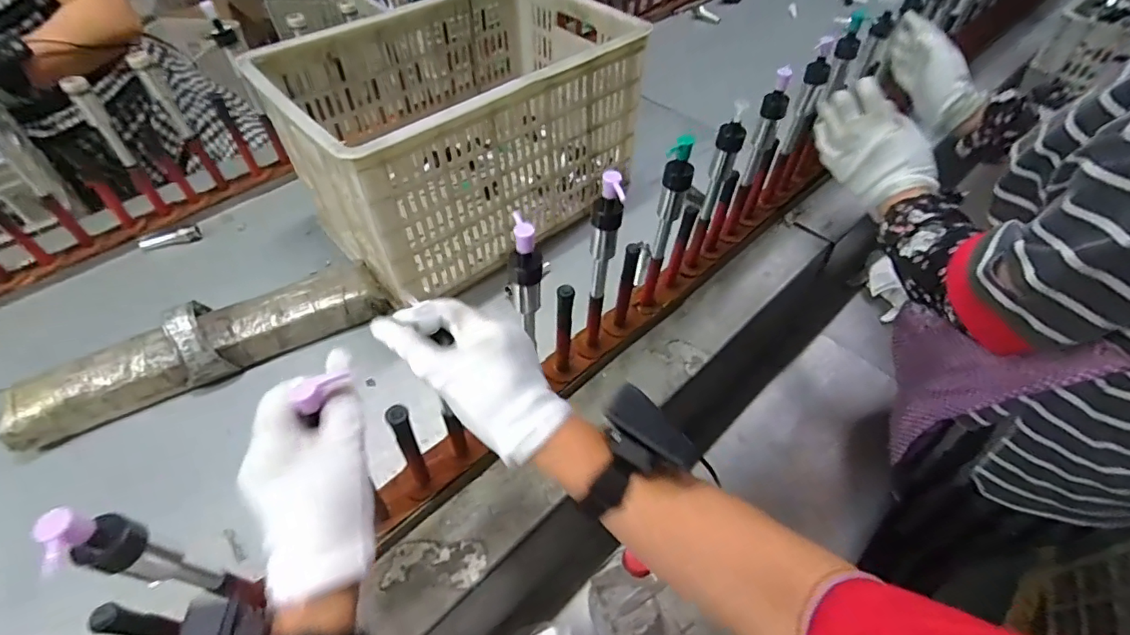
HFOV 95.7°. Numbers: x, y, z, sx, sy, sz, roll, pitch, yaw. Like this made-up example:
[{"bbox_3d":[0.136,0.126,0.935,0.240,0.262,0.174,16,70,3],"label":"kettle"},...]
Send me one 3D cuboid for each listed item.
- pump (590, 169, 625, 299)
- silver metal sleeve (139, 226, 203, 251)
[{"bbox_3d":[0.040,-0.077,0.509,0.028,0.153,0.024,12,57,8],"label":"pump"},{"bbox_3d":[-0.602,-0.122,0.782,0.080,0.022,0.023,-21,59,-13],"label":"silver metal sleeve"}]

